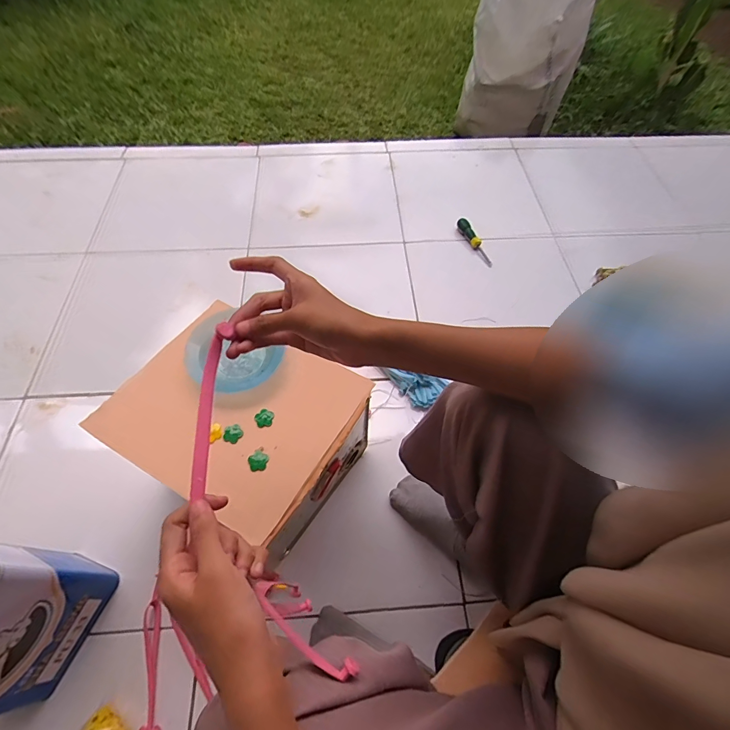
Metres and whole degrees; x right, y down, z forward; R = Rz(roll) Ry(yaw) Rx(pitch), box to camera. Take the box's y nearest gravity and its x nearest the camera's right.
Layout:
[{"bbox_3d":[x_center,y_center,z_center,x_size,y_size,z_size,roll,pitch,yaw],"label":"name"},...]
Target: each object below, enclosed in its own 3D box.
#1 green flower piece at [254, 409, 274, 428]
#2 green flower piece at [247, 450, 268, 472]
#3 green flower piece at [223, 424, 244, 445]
[{"bbox_3d":[-0.128,0.068,0.499,0.023,0.004,0.023,29,77,0],"label":"green flower piece"},{"bbox_3d":[-0.128,0.115,0.473,0.022,0.004,0.024,0,60,-1],"label":"green flower piece"},{"bbox_3d":[-0.165,0.085,0.487,0.024,0.004,0.023,0,60,-1],"label":"green flower piece"}]

